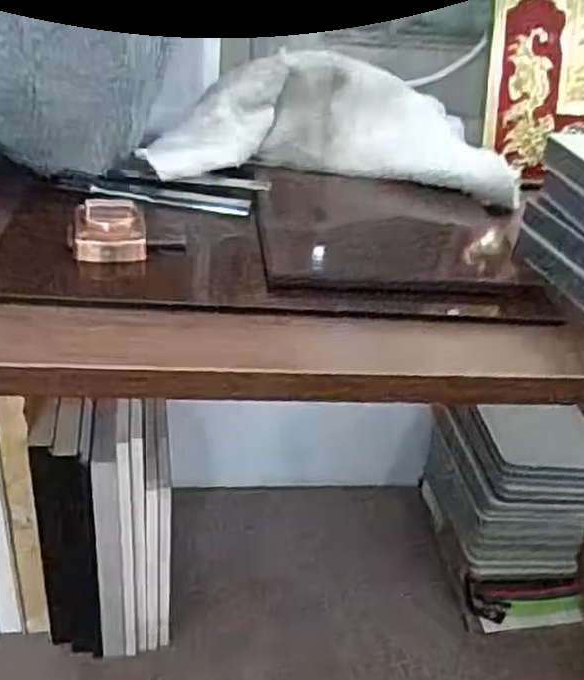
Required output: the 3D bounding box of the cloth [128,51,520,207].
[{"bbox_3d":[0.032,-0.149,0.516,0.244,0.060,0.128,5,32,-1],"label":"cloth"}]

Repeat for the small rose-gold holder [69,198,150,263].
[{"bbox_3d":[-0.098,-0.057,0.396,0.039,0.023,0.035,-5,34,-16],"label":"small rose-gold holder"}]

